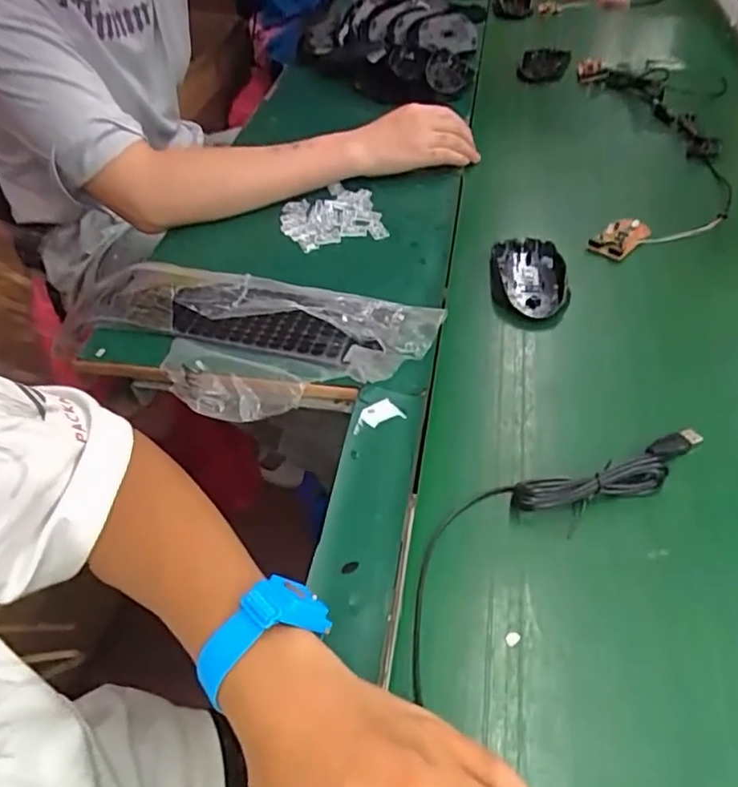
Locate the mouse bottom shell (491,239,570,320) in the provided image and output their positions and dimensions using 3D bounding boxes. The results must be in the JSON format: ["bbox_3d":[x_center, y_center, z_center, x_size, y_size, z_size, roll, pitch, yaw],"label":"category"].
[{"bbox_3d":[0.143,-0.106,0.559,0.063,0.024,0.103,2,46,4],"label":"mouse bottom shell"}]

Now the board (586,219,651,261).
[{"bbox_3d":[0.244,-0.153,0.599,0.036,0.016,0.066,30,54,28],"label":"board"}]

